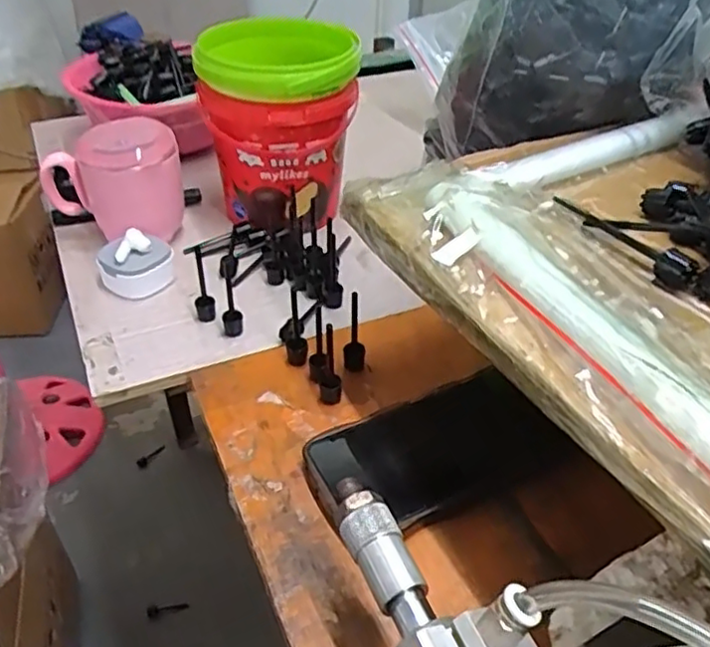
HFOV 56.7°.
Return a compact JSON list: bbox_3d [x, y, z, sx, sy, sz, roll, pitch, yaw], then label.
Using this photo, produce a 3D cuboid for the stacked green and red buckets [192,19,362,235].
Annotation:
[{"bbox_3d":[-0.064,-0.170,0.576,0.126,0.152,0.125,-1,40,-3],"label":"stacked green and red buckets"}]

